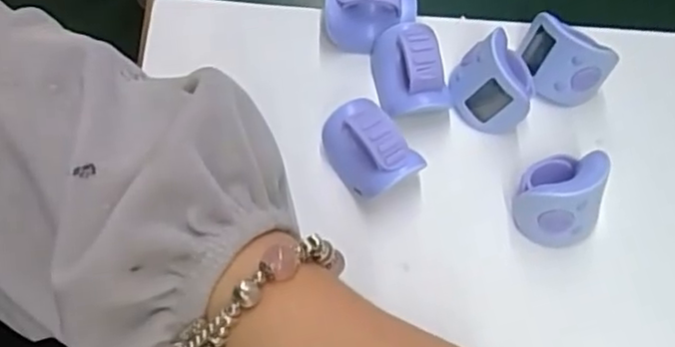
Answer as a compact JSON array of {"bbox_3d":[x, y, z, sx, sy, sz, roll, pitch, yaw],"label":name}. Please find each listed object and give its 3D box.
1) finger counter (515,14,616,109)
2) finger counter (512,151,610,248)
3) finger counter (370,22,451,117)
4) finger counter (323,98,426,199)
[{"bbox_3d":[0.099,-0.048,0.286,0.040,0.031,0.023,30,65,9],"label":"finger counter"},{"bbox_3d":[0.091,0.008,0.260,0.032,0.029,0.038,32,65,9],"label":"finger counter"},{"bbox_3d":[0.030,-0.046,0.277,0.026,0.024,0.041,-6,65,-9],"label":"finger counter"},{"bbox_3d":[0.012,-0.009,0.260,0.024,0.026,0.038,-34,72,-20],"label":"finger counter"}]

